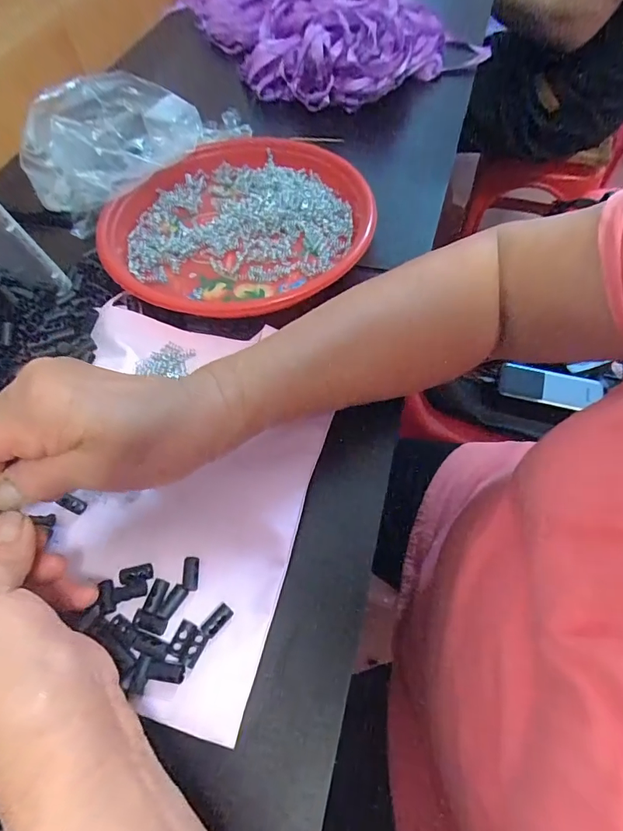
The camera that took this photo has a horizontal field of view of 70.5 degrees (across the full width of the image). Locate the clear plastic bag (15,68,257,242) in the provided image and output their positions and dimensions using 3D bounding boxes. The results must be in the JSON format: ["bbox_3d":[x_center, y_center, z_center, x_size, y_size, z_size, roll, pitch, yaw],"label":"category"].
[{"bbox_3d":[-0.179,-0.277,0.424,0.106,0.073,0.199,35,68,21],"label":"clear plastic bag"}]

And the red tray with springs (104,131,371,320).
[{"bbox_3d":[-0.066,-0.175,0.398,0.235,0.029,0.218,-42,66,-18],"label":"red tray with springs"}]

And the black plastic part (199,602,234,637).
[{"bbox_3d":[-0.054,0.117,0.251,0.011,0.006,0.019,35,68,21],"label":"black plastic part"}]

